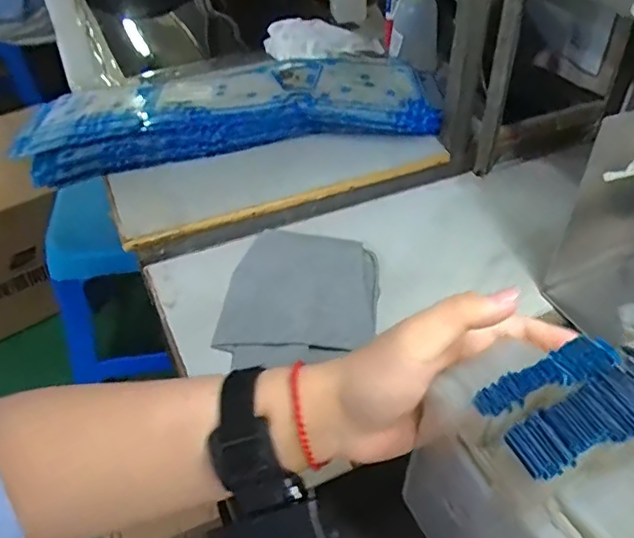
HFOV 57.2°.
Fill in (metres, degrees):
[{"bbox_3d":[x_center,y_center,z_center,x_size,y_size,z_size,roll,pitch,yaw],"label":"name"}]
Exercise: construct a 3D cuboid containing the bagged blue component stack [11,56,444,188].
[{"bbox_3d":[-0.096,-0.192,0.695,0.479,0.052,0.181,-7,44,-7],"label":"bagged blue component stack"}]

